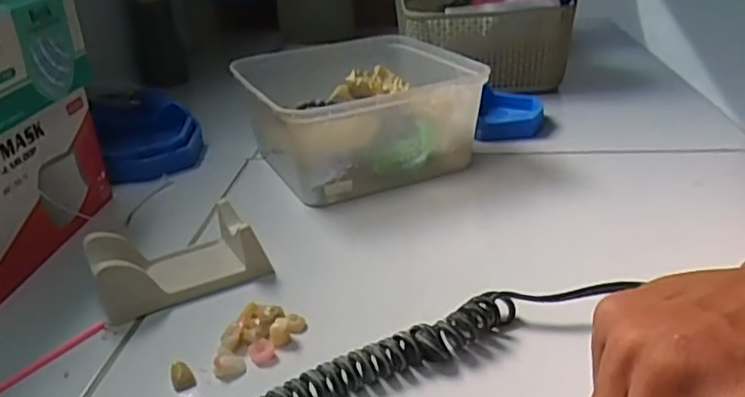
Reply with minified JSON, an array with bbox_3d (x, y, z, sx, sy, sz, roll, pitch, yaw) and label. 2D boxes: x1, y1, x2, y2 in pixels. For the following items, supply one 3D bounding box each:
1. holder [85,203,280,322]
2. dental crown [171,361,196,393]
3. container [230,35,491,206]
[{"bbox_3d":[-0.110,0.031,0.355,0.087,0.026,0.050,-20,31,-29],"label":"holder"},{"bbox_3d":[-0.086,0.080,0.290,0.010,0.009,0.011,-15,28,-20],"label":"dental crown"},{"bbox_3d":[-0.016,-0.070,0.504,0.162,0.068,0.167,-17,29,-24],"label":"container"}]

